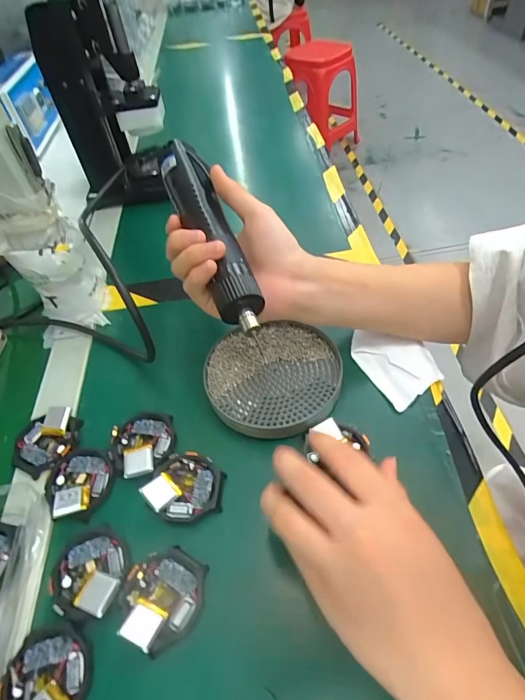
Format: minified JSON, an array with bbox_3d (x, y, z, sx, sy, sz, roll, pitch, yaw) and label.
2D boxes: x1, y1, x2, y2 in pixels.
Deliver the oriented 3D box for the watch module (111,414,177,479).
[{"bbox_3d":[-0.090,0.069,0.315,0.047,0.009,0.053,-28,53,-16],"label":"watch module"}]

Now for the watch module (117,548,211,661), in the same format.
[{"bbox_3d":[-0.061,0.147,0.247,0.049,0.010,0.052,25,58,25],"label":"watch module"}]

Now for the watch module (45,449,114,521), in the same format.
[{"bbox_3d":[-0.134,0.094,0.299,0.048,0.010,0.050,-37,56,-22],"label":"watch module"}]

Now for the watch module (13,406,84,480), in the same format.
[{"bbox_3d":[-0.171,0.069,0.325,0.048,0.010,0.053,32,61,28],"label":"watch module"}]

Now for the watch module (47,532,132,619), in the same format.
[{"bbox_3d":[-0.110,0.141,0.260,0.045,0.010,0.048,-5,50,2],"label":"watch module"}]

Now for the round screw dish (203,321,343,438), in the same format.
[{"bbox_3d":[0.010,0.021,0.344,0.112,0.013,0.104,-3,50,4],"label":"round screw dish"}]

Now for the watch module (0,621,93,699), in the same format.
[{"bbox_3d":[-0.120,0.180,0.227,0.048,0.011,0.048,10,52,14],"label":"watch module"}]

